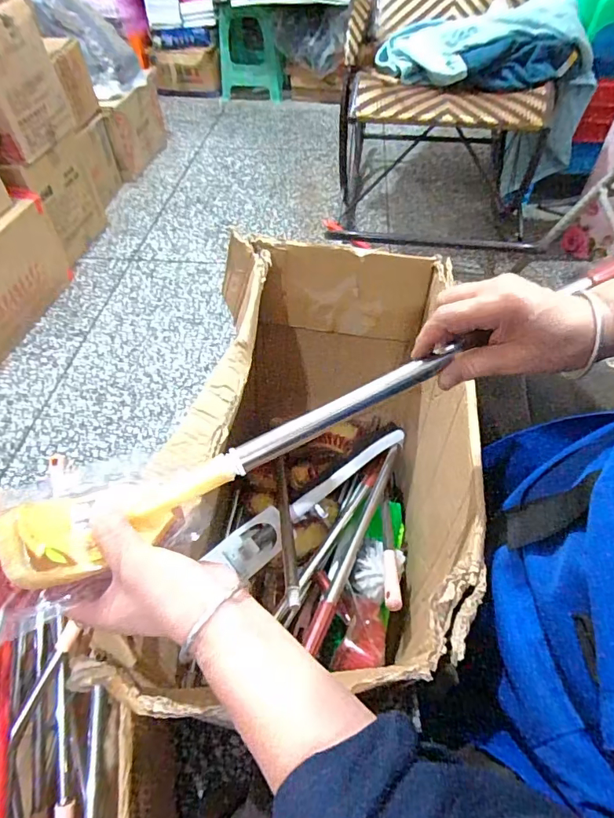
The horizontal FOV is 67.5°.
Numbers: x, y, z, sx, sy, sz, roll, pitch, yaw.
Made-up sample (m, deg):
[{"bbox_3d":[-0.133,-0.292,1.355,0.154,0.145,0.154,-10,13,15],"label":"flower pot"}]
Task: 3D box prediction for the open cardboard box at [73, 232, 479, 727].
[{"bbox_3d":[0.007,0.103,0.618,0.327,0.400,0.512,3,50,3],"label":"open cardboard box"}]

